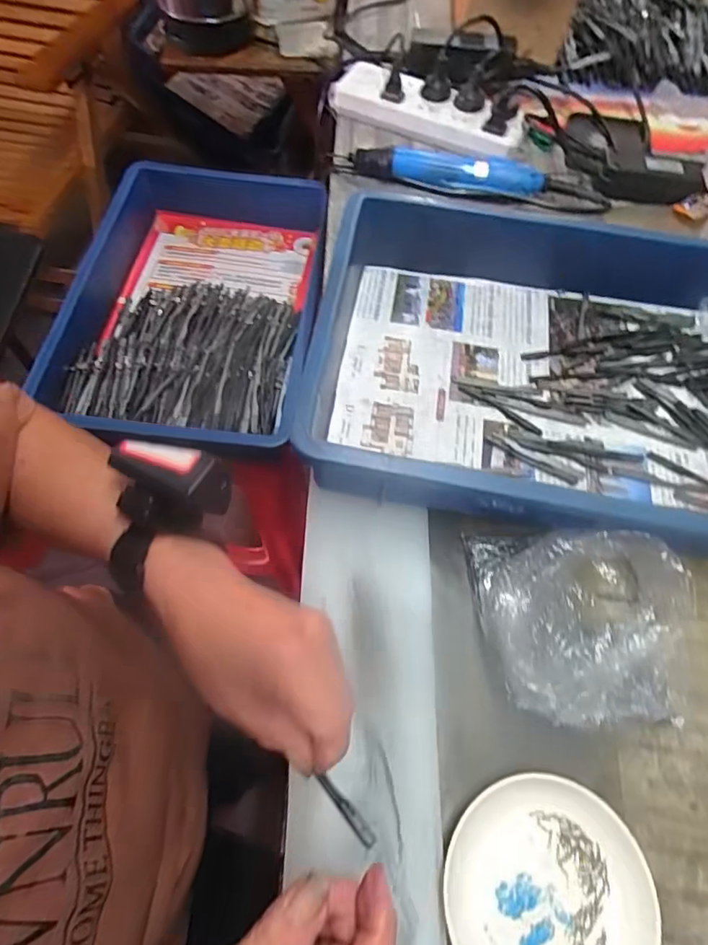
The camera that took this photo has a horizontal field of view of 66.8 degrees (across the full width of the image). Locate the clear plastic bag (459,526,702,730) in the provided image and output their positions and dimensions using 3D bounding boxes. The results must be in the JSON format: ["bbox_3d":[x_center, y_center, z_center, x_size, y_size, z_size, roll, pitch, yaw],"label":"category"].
[{"bbox_3d":[0.158,0.100,0.369,0.136,0.045,0.132,-2,63,-3],"label":"clear plastic bag"}]

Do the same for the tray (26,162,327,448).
[{"bbox_3d":[-0.208,-0.214,0.685,0.292,0.081,0.416,5,63,0],"label":"tray"}]

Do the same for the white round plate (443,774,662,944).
[{"bbox_3d":[0.113,0.245,0.309,0.120,0.023,0.112,-34,69,-17],"label":"white round plate"}]

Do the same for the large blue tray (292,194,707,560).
[{"bbox_3d":[0.193,-0.080,0.438,0.435,0.081,0.280,10,63,3],"label":"large blue tray"}]

